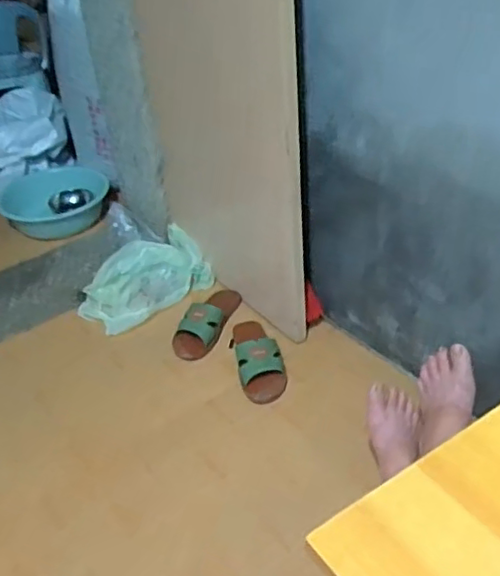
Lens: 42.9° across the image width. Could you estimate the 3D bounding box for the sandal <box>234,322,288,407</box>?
[{"bbox_3d":[0.017,0.127,1.271,0.094,0.052,0.220,-8,37,-4],"label":"sandal"}]

